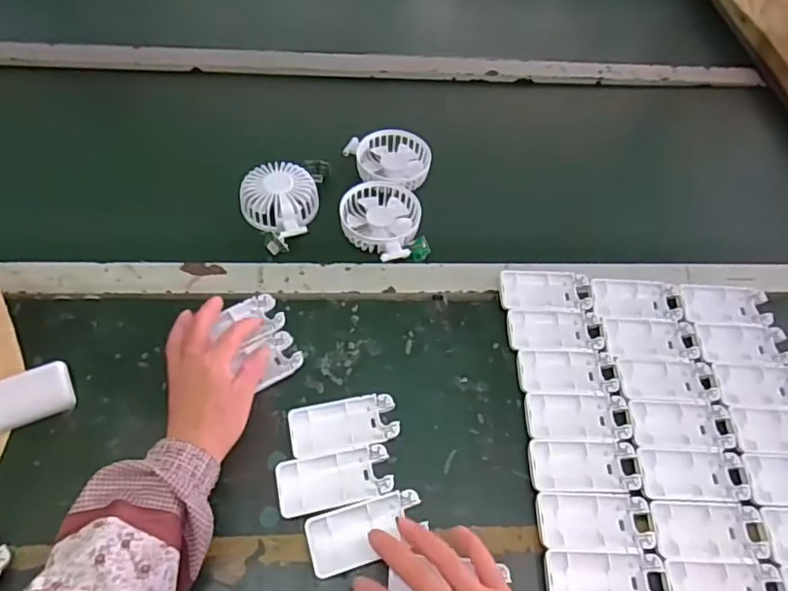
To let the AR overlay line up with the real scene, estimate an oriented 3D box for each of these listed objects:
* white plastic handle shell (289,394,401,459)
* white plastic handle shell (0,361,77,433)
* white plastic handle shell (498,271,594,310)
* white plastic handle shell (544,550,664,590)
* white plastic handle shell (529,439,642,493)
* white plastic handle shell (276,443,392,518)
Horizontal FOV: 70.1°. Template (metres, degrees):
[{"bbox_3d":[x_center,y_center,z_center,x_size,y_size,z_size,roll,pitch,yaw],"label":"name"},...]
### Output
[{"bbox_3d":[-0.045,0.117,0.506,0.093,0.014,0.046,-9,59,-8],"label":"white plastic handle shell"},{"bbox_3d":[-0.332,0.094,0.492,0.091,0.026,0.041,-23,62,-16],"label":"white plastic handle shell"},{"bbox_3d":[0.157,-0.005,0.586,0.092,0.008,0.045,1,58,-2],"label":"white plastic handle shell"},{"bbox_3d":[0.169,0.228,0.448,0.094,0.007,0.043,3,58,-1],"label":"white plastic handle shell"},{"bbox_3d":[0.168,0.152,0.499,0.093,0.011,0.044,0,58,-3],"label":"white plastic handle shell"},{"bbox_3d":[-0.050,0.157,0.478,0.095,0.009,0.045,-10,59,-9],"label":"white plastic handle shell"}]

